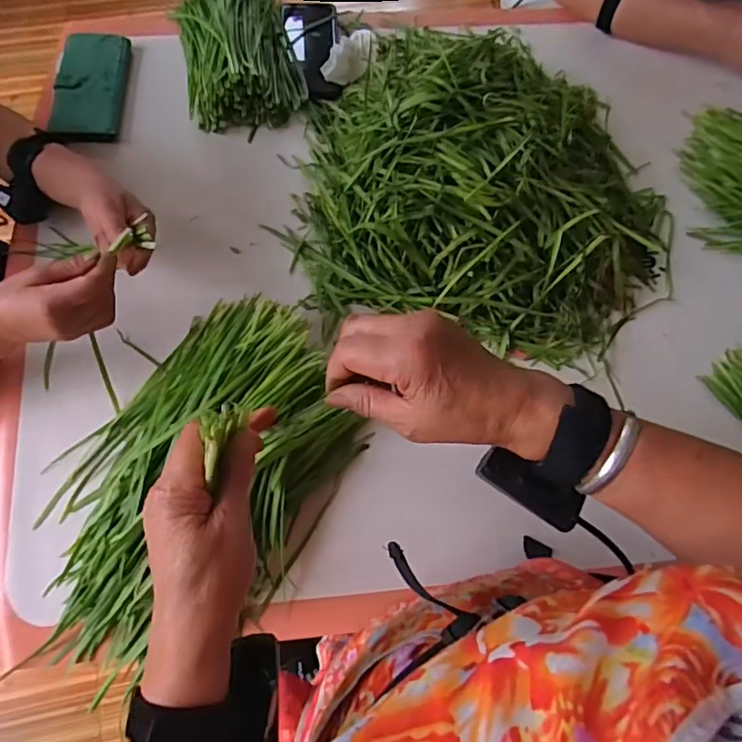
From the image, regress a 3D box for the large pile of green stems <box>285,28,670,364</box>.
[{"bbox_3d":[0.136,-0.221,0.611,0.432,0.115,0.371,1,71,-2],"label":"large pile of green stems"}]

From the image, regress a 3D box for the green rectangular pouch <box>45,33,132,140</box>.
[{"bbox_3d":[-0.361,-0.362,0.690,0.080,0.023,0.173,-1,71,-2],"label":"green rectangular pouch"}]

